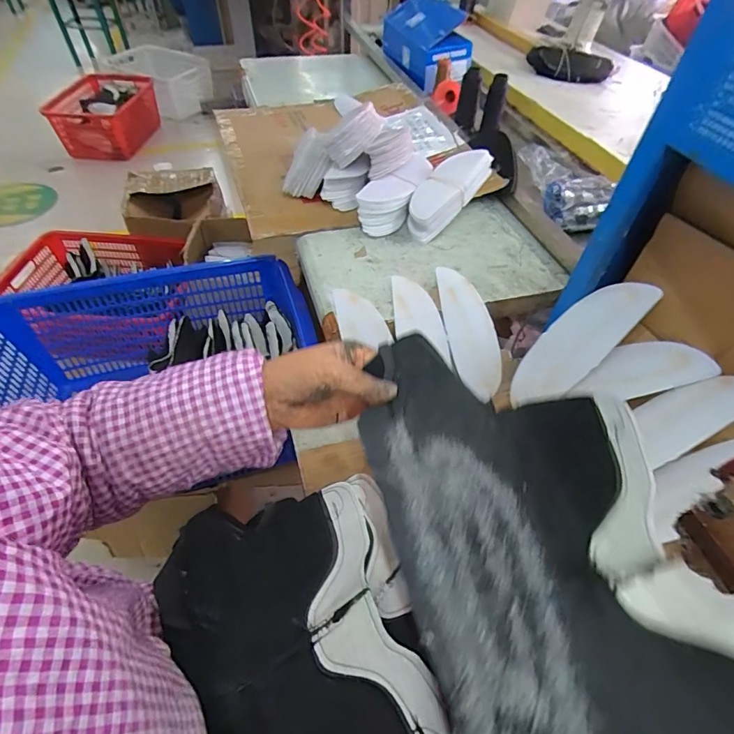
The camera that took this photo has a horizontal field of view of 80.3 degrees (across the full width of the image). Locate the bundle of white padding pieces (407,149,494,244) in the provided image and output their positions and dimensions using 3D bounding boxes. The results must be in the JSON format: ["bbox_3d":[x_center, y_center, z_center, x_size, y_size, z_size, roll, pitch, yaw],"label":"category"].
[{"bbox_3d":[0.140,-0.316,0.782,0.078,0.051,0.229,30,69,22],"label":"bundle of white padding pieces"}]

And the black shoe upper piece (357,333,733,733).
[{"bbox_3d":[0.118,0.123,0.251,0.189,0.038,0.354,-8,51,-9],"label":"black shoe upper piece"}]

